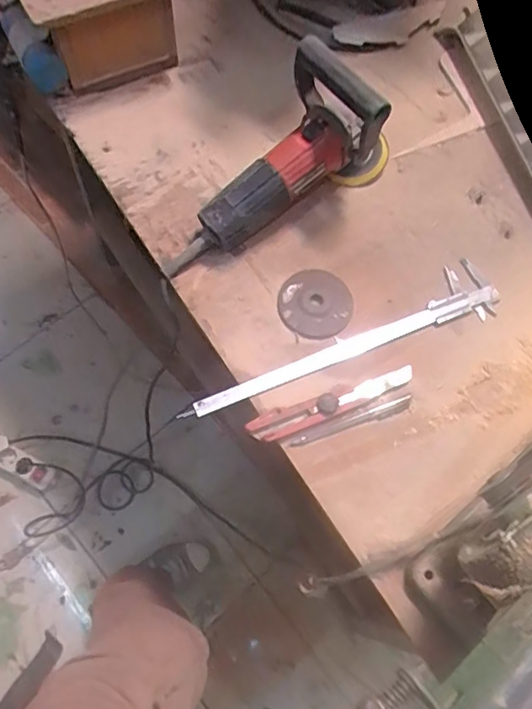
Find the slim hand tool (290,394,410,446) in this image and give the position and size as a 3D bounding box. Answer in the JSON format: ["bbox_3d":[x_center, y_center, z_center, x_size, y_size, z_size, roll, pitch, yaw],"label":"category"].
[{"bbox_3d":[0.094,0.073,0.591,0.141,0.008,0.014,-18,70,-10],"label":"slim hand tool"}]

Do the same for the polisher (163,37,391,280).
[{"bbox_3d":[0.019,-0.203,0.619,0.122,0.167,0.288,38,71,12],"label":"polisher"}]

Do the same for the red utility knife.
[{"bbox_3d":[0.073,0.052,0.589,0.188,0.012,0.029,-20,70,-11],"label":"red utility knife"}]

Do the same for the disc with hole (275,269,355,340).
[{"bbox_3d":[0.059,-0.062,0.650,0.086,0.007,0.087,1,68,-2],"label":"disc with hole"}]

